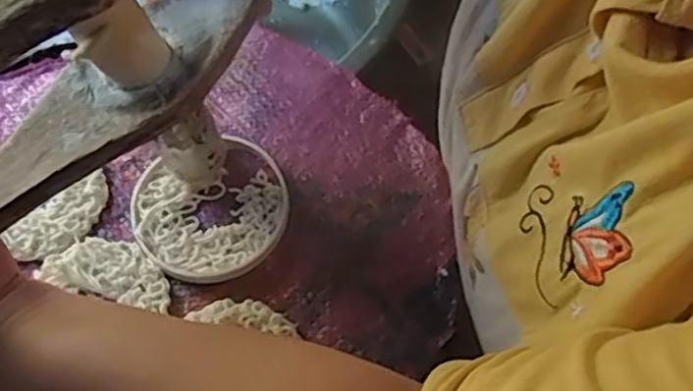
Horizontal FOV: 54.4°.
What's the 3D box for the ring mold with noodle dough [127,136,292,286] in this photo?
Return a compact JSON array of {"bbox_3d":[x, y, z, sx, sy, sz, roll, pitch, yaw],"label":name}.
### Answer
[{"bbox_3d":[-0.075,0.007,0.374,0.083,0.007,0.084,-1,58,2],"label":"ring mold with noodle dough"}]

